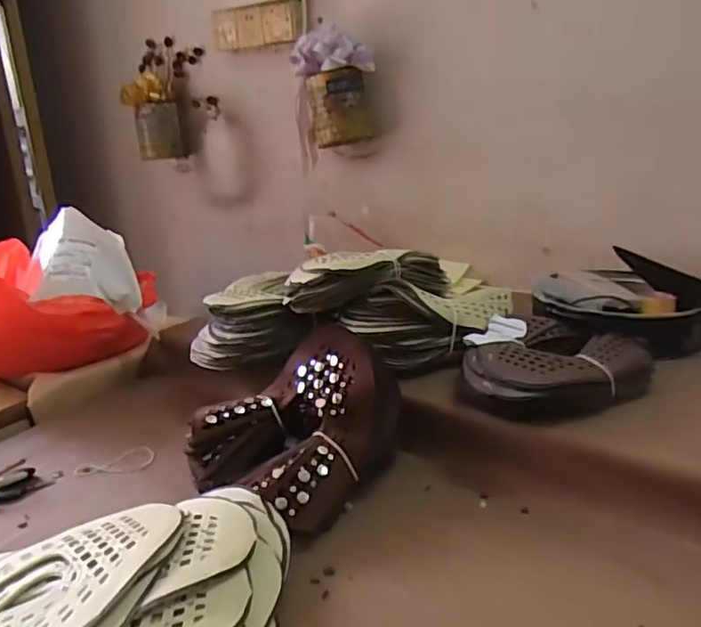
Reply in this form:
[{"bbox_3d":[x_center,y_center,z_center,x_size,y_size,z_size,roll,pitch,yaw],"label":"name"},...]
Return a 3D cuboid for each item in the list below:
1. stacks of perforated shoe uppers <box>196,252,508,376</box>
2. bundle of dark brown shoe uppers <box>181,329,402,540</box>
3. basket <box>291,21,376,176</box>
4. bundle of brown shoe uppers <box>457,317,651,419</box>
[{"bbox_3d":[0.001,-0.014,0.916,0.457,0.144,0.203,1,18,13],"label":"stacks of perforated shoe uppers"},{"bbox_3d":[-0.065,0.123,0.750,0.191,0.154,0.228,11,22,37],"label":"bundle of dark brown shoe uppers"},{"bbox_3d":[-0.035,-0.463,1.305,0.169,0.240,0.128,-4,18,-1],"label":"basket"},{"bbox_3d":[0.260,0.075,0.786,0.191,0.067,0.262,14,24,42],"label":"bundle of brown shoe uppers"}]

